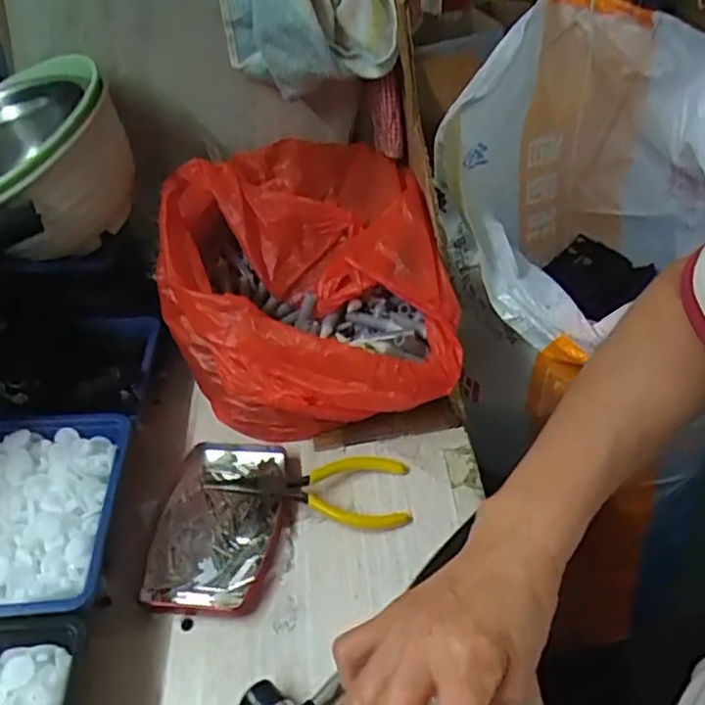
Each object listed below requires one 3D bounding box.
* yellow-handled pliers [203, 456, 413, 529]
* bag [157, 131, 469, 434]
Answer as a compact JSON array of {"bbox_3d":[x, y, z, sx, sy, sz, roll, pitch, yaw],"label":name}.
[{"bbox_3d":[-0.028,0.090,0.439,0.127,0.022,0.049,-3,41,3],"label":"yellow-handled pliers"},{"bbox_3d":[-0.038,-0.053,0.526,0.204,0.135,0.250,-13,42,-4],"label":"bag"}]

